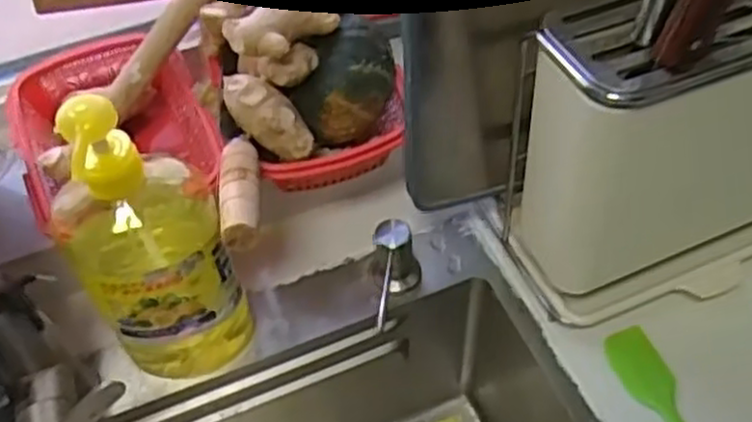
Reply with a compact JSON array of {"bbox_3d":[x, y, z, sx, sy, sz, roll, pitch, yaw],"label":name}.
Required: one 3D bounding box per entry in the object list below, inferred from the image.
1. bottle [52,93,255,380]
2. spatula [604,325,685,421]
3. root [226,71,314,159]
[{"bbox_3d":[-0.153,0.031,0.533,0.101,0.270,0.063,-31,56,-19],"label":"bottle"},{"bbox_3d":[0.233,0.176,0.554,0.033,0.017,0.210,-17,53,-10],"label":"spatula"},{"bbox_3d":[-0.085,-0.074,0.595,0.085,0.027,0.032,43,62,-1],"label":"root"}]

